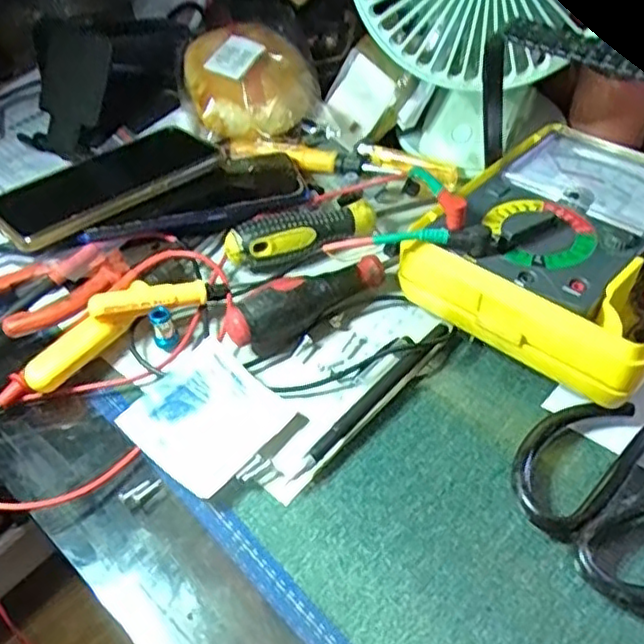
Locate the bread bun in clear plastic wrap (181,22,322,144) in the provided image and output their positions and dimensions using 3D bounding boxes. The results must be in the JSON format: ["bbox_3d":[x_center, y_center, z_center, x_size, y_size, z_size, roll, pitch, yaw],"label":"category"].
[{"bbox_3d":[-0.059,-0.193,0.532,0.093,0.051,0.093,-18,50,-14],"label":"bread bun in clear plastic wrap"}]

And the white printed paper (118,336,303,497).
[{"bbox_3d":[-0.058,0.048,0.365,0.066,0.024,0.079,30,55,28],"label":"white printed paper"}]

